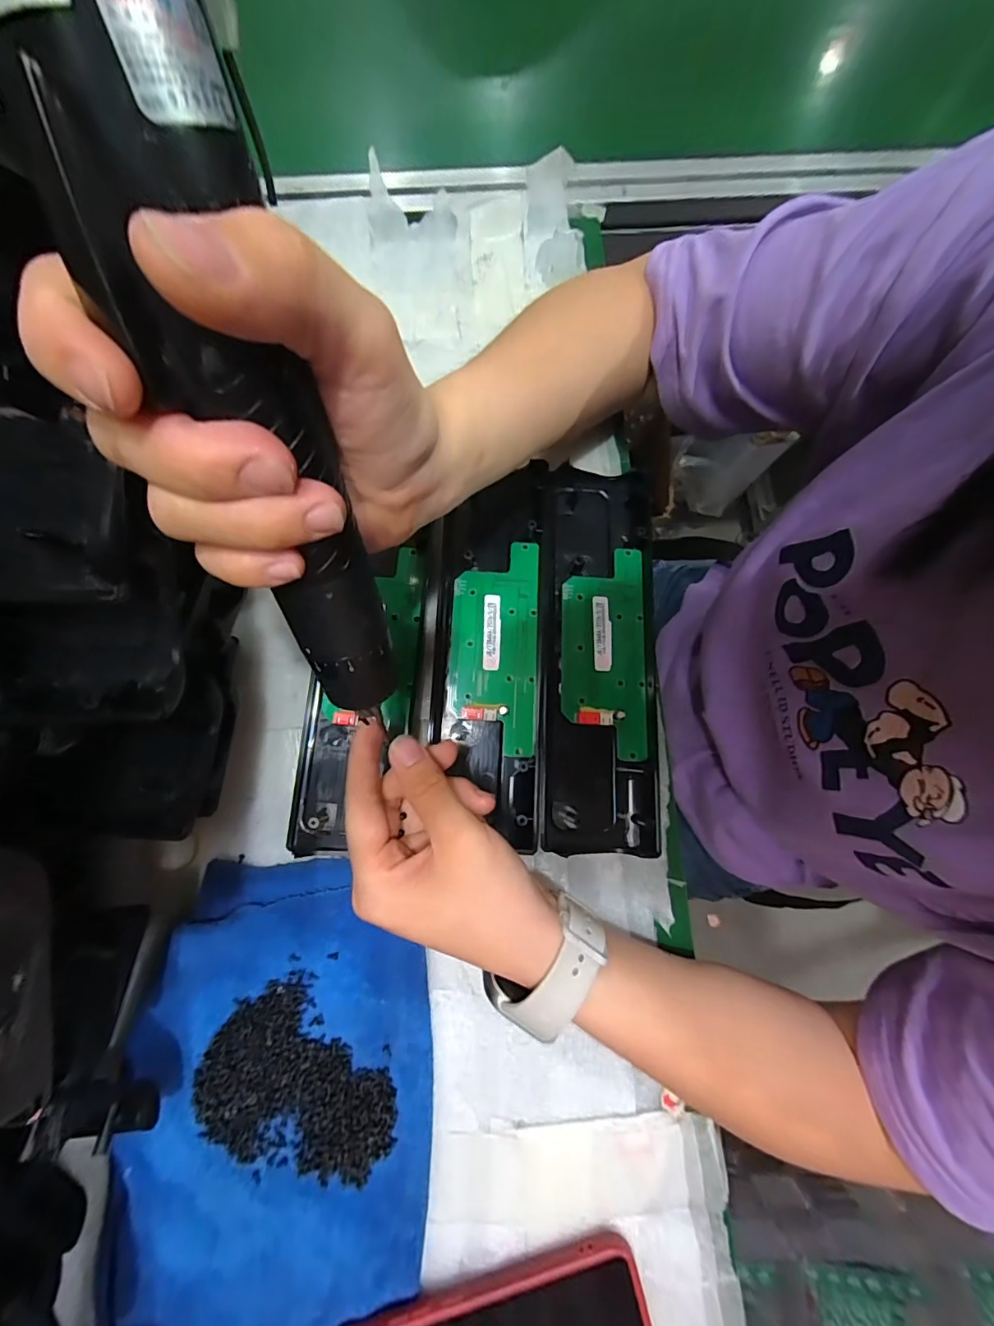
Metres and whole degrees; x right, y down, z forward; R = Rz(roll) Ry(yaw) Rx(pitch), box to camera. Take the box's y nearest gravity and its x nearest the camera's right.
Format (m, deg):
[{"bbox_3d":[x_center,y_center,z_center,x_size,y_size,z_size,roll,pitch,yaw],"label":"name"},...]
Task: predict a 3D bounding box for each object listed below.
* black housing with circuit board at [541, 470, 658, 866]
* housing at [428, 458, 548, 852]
[{"bbox_3d":[0.066,-0.007,0.310,0.072,0.024,0.244,1,80,-1],"label":"black housing with circuit board"},{"bbox_3d":[-0.006,-0.010,0.306,0.070,0.019,0.229,2,80,-1],"label":"housing"}]

